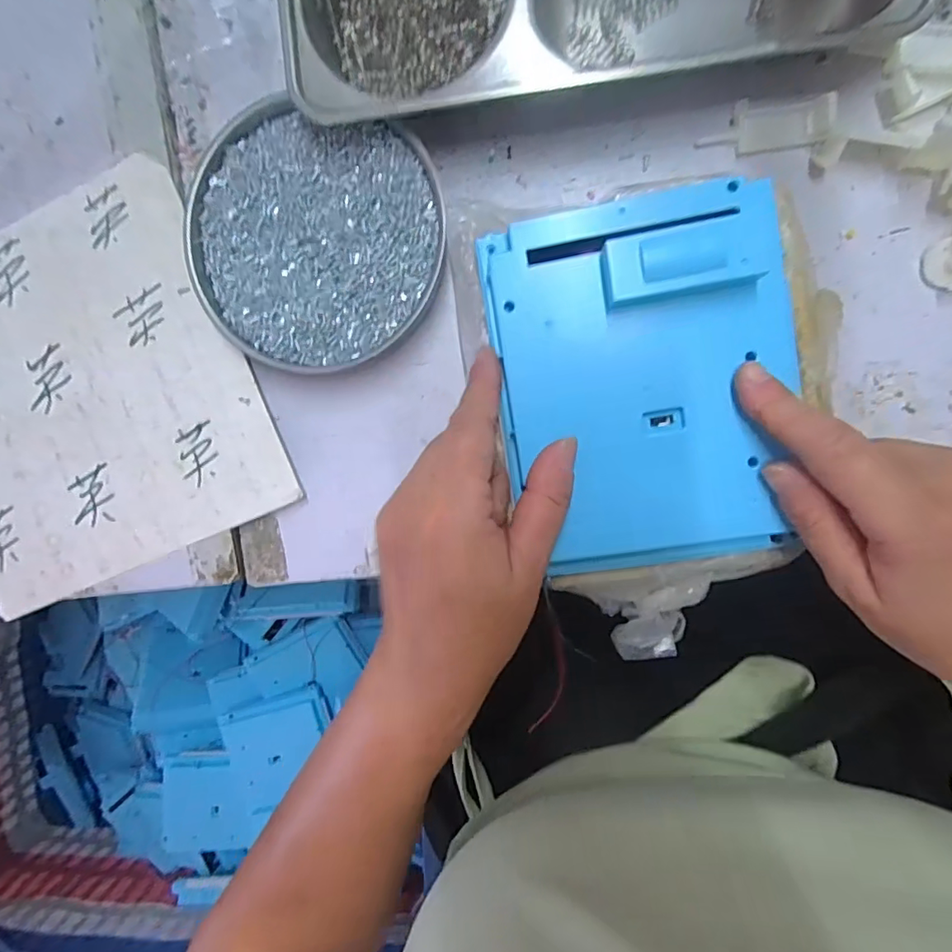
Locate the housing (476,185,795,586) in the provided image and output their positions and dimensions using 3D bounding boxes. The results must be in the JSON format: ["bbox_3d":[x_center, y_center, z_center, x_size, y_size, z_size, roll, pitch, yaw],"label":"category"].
[{"bbox_3d":[0.074,-0.037,0.229,0.123,0.027,0.158,-9,96,7],"label":"housing"}]

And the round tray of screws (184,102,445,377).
[{"bbox_3d":[-0.085,-0.121,0.284,0.133,0.019,0.123,1,97,6],"label":"round tray of screws"}]

